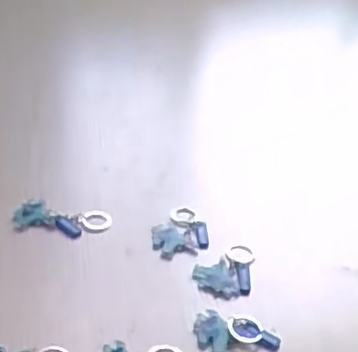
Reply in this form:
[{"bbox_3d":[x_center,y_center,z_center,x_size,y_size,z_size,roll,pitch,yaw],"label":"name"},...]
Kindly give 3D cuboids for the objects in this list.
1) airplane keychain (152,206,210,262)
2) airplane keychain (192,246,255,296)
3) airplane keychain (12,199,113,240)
[{"bbox_3d":[0.000,0.052,0.550,0.048,0.016,0.061,2,32,-7],"label":"airplane keychain"},{"bbox_3d":[0.038,0.077,0.516,0.047,0.015,0.058,10,32,6],"label":"airplane keychain"},{"bbox_3d":[-0.103,0.041,0.548,0.083,0.021,0.035,8,31,2],"label":"airplane keychain"}]

